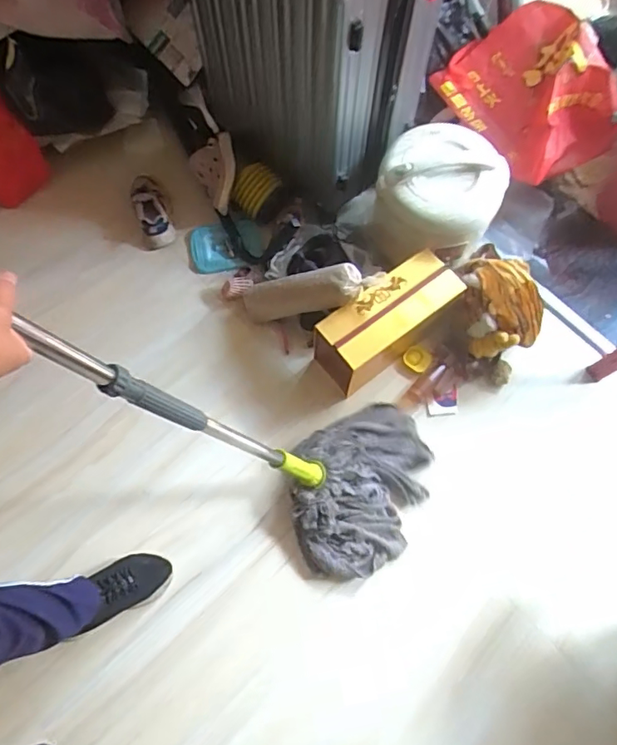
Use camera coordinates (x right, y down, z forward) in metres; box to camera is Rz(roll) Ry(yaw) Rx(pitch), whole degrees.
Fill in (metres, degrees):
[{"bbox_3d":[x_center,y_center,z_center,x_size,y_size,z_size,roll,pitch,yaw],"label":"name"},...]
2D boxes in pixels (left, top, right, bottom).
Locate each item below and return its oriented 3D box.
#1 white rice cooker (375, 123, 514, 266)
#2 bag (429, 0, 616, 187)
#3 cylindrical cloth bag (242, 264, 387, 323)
[{"bbox_3d":[0.278,-0.374,1.156,0.243,0.219,0.258,0,70,-1],"label":"white rice cooker"},{"bbox_3d":[0.525,-0.656,1.251,0.311,0.188,0.400,-32,74,-11],"label":"bag"},{"bbox_3d":[-0.008,-0.166,1.140,0.346,0.085,0.083,-6,64,40],"label":"cylindrical cloth bag"}]

